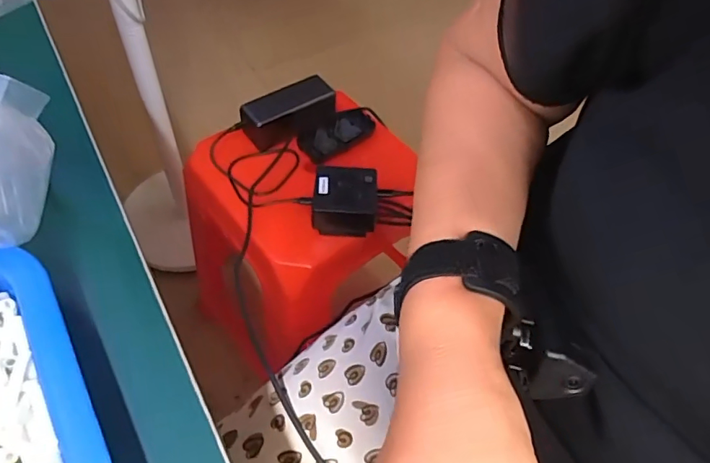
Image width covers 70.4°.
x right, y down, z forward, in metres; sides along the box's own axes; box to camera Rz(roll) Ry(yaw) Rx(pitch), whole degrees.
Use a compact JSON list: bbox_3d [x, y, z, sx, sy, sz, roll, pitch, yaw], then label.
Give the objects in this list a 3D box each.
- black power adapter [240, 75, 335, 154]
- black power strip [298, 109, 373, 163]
[{"bbox_3d":[-0.096,-0.165,0.702,0.121,0.046,0.059,-29,62,-23],"label":"black power adapter"},{"bbox_3d":[-0.027,-0.141,0.712,0.108,0.021,0.050,-26,61,-22],"label":"black power strip"}]

